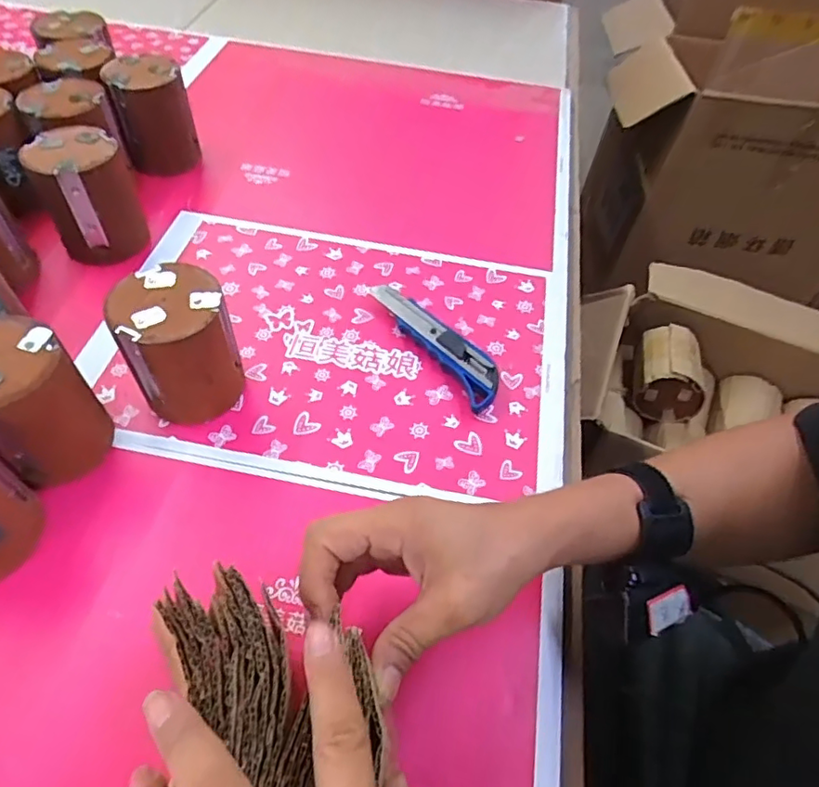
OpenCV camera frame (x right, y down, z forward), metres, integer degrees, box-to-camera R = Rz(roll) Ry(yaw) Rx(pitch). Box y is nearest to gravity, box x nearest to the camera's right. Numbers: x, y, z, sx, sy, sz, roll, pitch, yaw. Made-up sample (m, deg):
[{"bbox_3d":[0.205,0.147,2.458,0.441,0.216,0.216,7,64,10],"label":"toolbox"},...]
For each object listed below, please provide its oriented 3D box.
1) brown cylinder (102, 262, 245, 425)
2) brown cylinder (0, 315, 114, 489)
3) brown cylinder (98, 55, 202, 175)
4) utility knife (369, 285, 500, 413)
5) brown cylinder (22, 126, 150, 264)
[{"bbox_3d":[-0.175,-0.033,0.432,0.078,0.101,0.076,-27,61,-23],"label":"brown cylinder"},{"bbox_3d":[-0.267,0.008,0.394,0.077,0.099,0.076,38,59,20],"label":"brown cylinder"},{"bbox_3d":[-0.283,-0.309,0.628,0.078,0.100,0.070,-19,58,-19],"label":"brown cylinder"},{"bbox_3d":[0.026,-0.050,0.508,0.036,0.024,0.156,-29,61,-24],"label":"utility knife"},{"bbox_3d":[-0.303,-0.185,0.535,0.077,0.101,0.074,-31,62,-25],"label":"brown cylinder"}]

